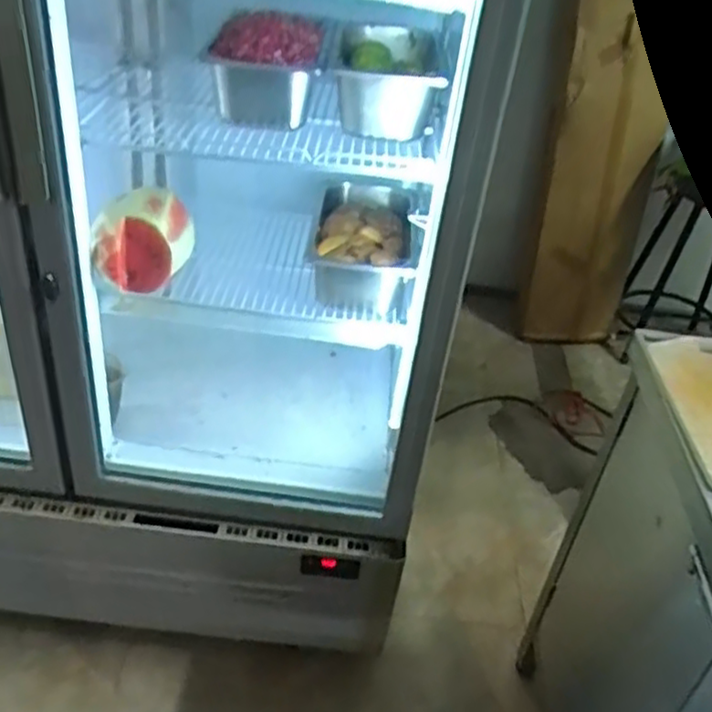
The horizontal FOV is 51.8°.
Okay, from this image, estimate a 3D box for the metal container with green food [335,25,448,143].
[{"bbox_3d":[0.049,-0.399,1.065,0.143,0.101,0.216,5,35,-2],"label":"metal container with green food"}]

